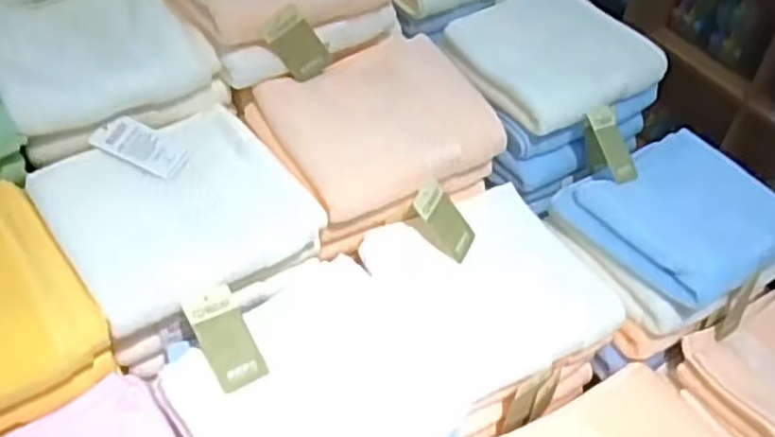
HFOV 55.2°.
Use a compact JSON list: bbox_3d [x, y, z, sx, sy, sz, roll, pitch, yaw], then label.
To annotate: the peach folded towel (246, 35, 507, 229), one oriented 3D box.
[{"bbox_3d":[-0.008,-0.085,0.689,0.191,0.047,0.165,-23,53,-23],"label":"peach folded towel"}]

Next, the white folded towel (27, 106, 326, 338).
[{"bbox_3d":[-0.171,-0.002,0.618,0.179,0.057,0.164,-29,55,-26],"label":"white folded towel"}]

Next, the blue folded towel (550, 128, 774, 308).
[{"bbox_3d":[0.282,-0.009,0.704,0.183,0.031,0.163,-28,55,-26],"label":"blue folded towel"}]

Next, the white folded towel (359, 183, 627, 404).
[{"bbox_3d":[0.096,0.061,0.681,0.178,0.045,0.185,-23,53,-22],"label":"white folded towel"}]

